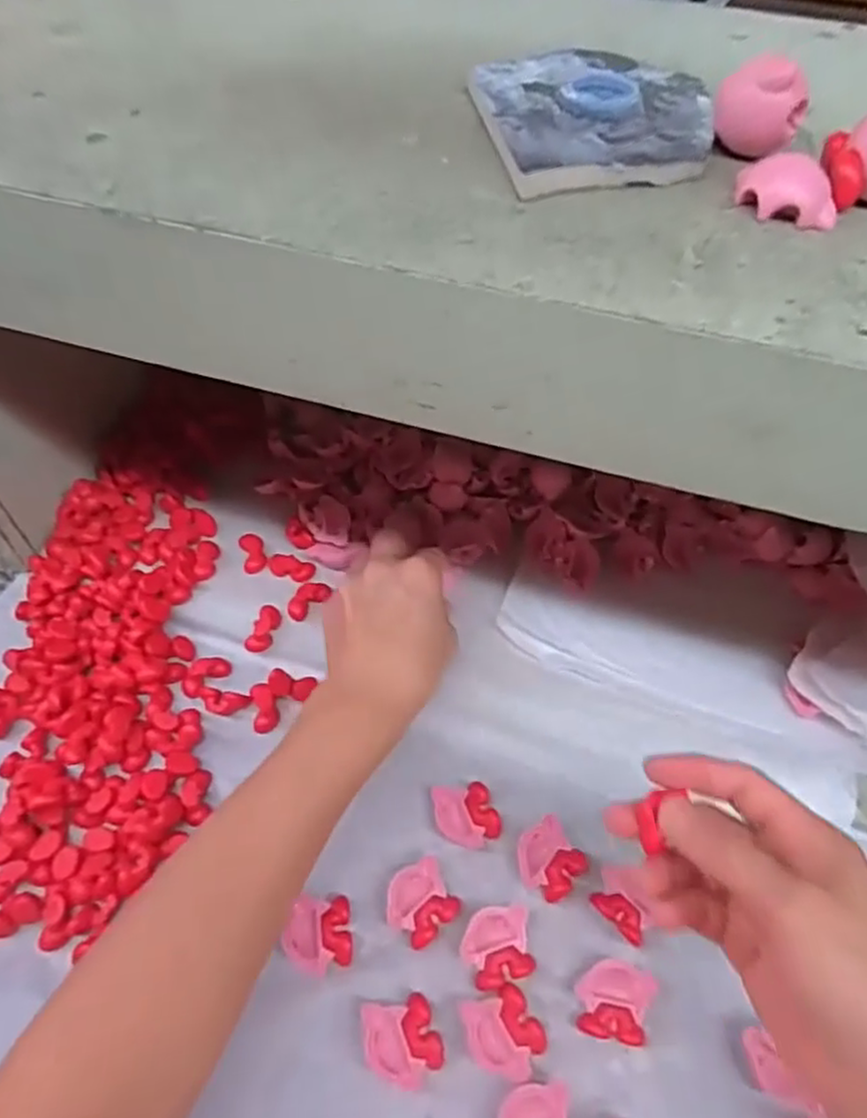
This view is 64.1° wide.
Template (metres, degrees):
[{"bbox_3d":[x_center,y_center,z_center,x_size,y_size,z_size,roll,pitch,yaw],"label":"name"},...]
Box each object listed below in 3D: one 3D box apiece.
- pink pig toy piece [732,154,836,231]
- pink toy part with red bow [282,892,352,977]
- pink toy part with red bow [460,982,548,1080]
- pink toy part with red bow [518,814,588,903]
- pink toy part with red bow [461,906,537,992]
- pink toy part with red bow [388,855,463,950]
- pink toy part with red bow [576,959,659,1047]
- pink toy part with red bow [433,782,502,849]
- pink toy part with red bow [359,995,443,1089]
[{"bbox_3d":[0.114,-0.119,0.222,0.031,0.013,0.017,13,55,7],"label":"pink pig toy piece"},{"bbox_3d":[-0.056,0.187,0.344,0.031,0.014,0.034,-2,54,-4],"label":"pink toy part with red bow"},{"bbox_3d":[0.034,0.225,0.328,0.034,0.015,0.036,-15,56,-13],"label":"pink toy part with red bow"},{"bbox_3d":[0.062,0.162,0.372,0.033,0.009,0.034,-35,63,-24],"label":"pink toy part with red bow"},{"bbox_3d":[0.032,0.195,0.348,0.034,0.014,0.034,-9,55,-9],"label":"pink toy part with red bow"},{"bbox_3d":[-0.006,0.177,0.358,0.036,0.011,0.034,1,54,-2],"label":"pink toy part with red bow"},{"bbox_3d":[0.089,0.214,0.336,0.037,0.010,0.034,10,54,5],"label":"pink toy part with red bow"},{"bbox_3d":[0.019,0.142,0.384,0.034,0.006,0.033,-9,55,-9],"label":"pink toy part with red bow"},{"bbox_3d":[-0.014,0.224,0.323,0.033,0.019,0.034,-10,55,-9],"label":"pink toy part with red bow"}]

